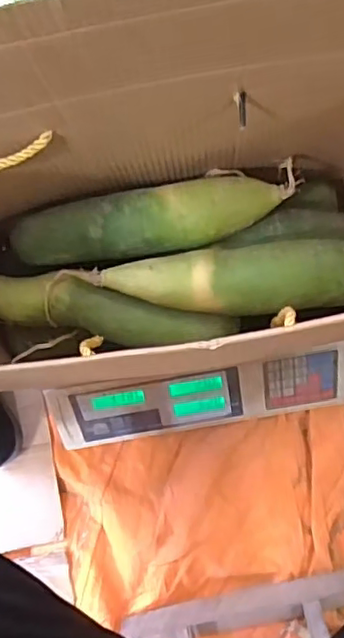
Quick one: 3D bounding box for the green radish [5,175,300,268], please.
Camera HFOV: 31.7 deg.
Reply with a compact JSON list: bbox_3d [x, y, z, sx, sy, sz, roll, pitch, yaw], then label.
[{"bbox_3d":[-0.020,-0.074,0.474,0.218,0.043,0.046,-9,83,4],"label":"green radish"}]

